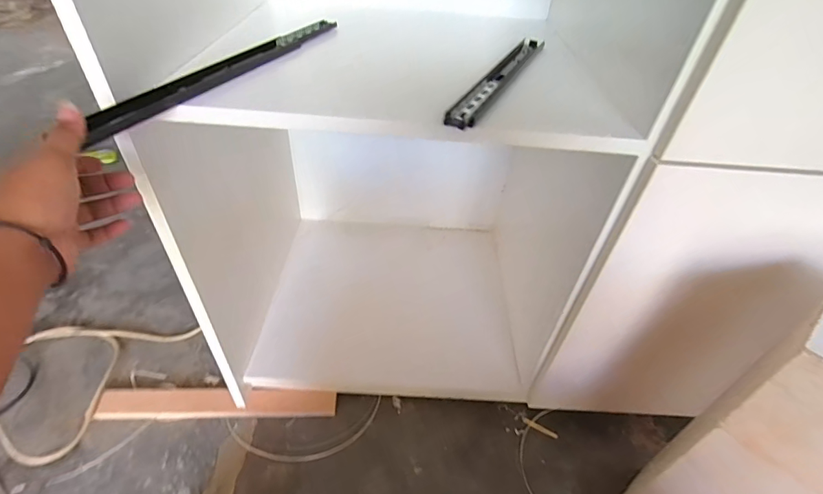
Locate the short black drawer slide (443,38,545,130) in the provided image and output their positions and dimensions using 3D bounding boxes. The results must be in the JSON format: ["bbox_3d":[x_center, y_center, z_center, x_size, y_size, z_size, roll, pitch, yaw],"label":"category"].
[{"bbox_3d":[0.122,-0.232,0.549,0.039,0.014,0.363,20,45,16],"label":"short black drawer slide"}]

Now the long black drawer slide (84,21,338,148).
[{"bbox_3d":[-0.223,-0.235,0.528,0.039,0.019,0.426,18,45,15],"label":"long black drawer slide"}]

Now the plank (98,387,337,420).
[{"bbox_3d":[-0.381,0.311,0.819,0.448,0.018,0.064,0,43,-5],"label":"plank"}]

